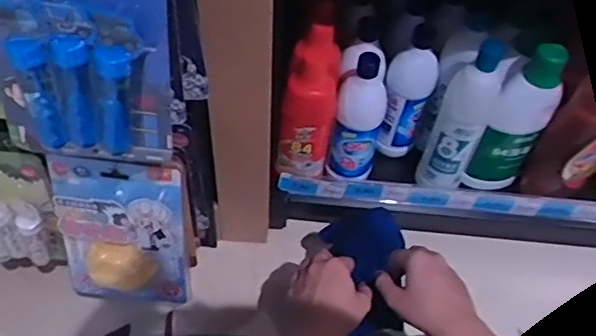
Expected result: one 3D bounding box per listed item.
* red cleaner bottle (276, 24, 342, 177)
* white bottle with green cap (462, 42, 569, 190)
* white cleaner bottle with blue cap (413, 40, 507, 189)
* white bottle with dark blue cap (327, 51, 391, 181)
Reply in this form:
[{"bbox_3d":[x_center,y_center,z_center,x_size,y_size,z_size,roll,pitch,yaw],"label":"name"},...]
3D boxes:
[{"bbox_3d":[0.015,-0.082,0.756,0.067,0.206,0.082,8,53,2],"label":"red cleaner bottle"},{"bbox_3d":[0.280,-0.068,0.766,0.078,0.238,0.052,4,49,-1],"label":"white bottle with green cap"},{"bbox_3d":[0.215,-0.063,0.757,0.068,0.233,0.068,20,55,11],"label":"white cleaner bottle with blue cap"},{"bbox_3d":[0.084,-0.073,0.765,0.064,0.193,0.077,13,54,5],"label":"white bottle with dark blue cap"}]

